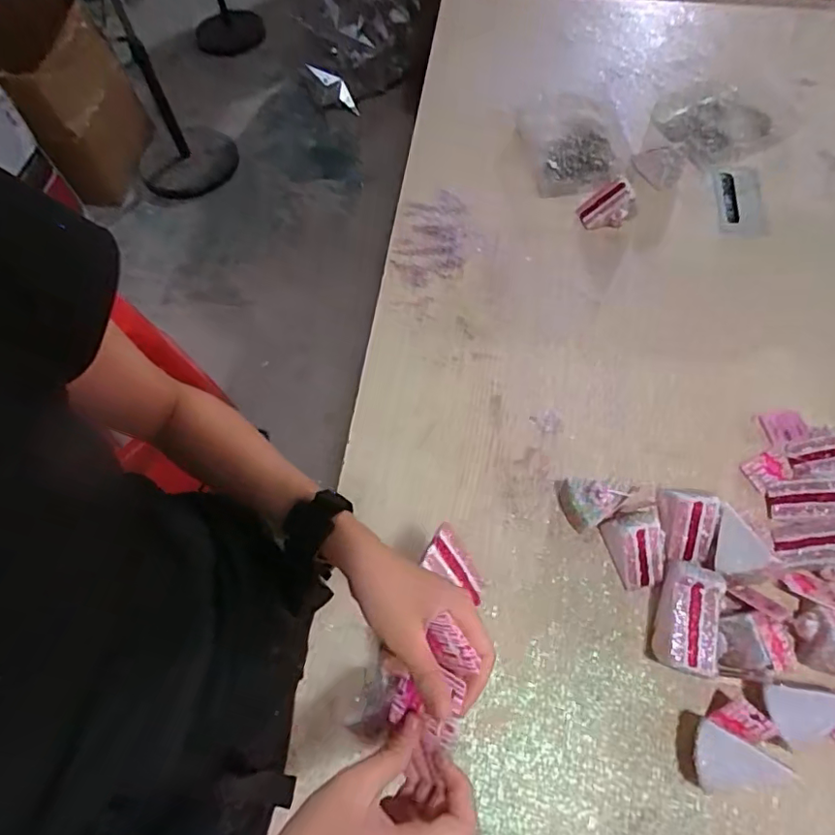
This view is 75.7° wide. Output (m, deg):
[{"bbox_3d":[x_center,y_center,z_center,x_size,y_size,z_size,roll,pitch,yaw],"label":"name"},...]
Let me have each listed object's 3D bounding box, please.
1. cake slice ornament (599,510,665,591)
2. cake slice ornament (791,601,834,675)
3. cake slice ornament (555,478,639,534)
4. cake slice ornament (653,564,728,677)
[{"bbox_3d":[0.261,0.155,0.635,0.067,0.058,0.084,-15,66,-5],"label":"cake slice ornament"},{"bbox_3d":[0.455,0.241,0.587,0.069,0.054,0.074,3,66,3],"label":"cake slice ornament"},{"bbox_3d":[0.213,0.107,0.661,0.082,0.063,0.063,19,68,10],"label":"cake slice ornament"},{"bbox_3d":[0.299,0.224,0.605,0.055,0.065,0.124,18,66,11],"label":"cake slice ornament"}]

